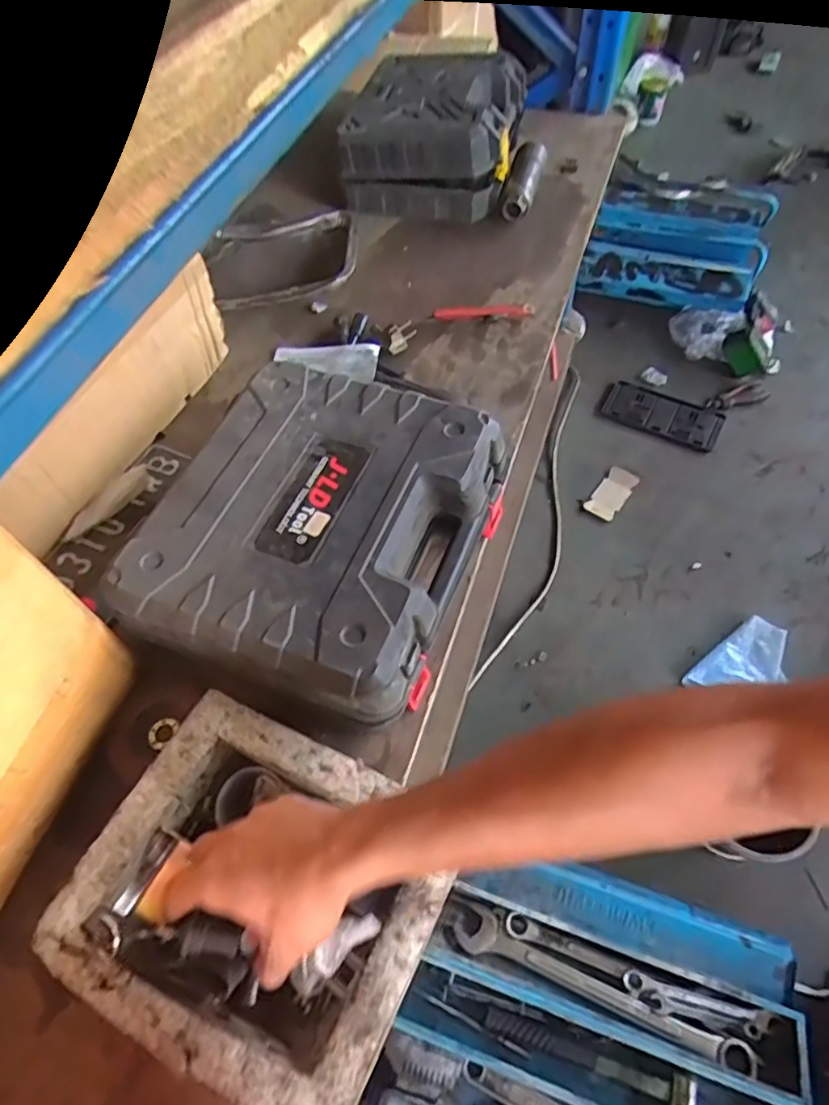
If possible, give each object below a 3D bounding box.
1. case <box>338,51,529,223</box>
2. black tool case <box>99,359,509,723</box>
[{"bbox_3d":[0.033,-0.640,0.945,0.240,0.132,0.240,14,58,9],"label":"case"},{"bbox_3d":[-0.085,-0.025,0.595,0.275,0.090,0.318,19,60,14],"label":"black tool case"}]

